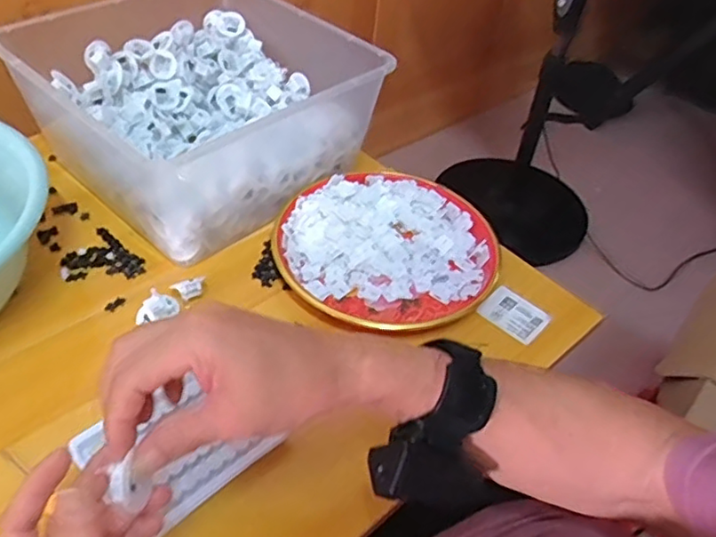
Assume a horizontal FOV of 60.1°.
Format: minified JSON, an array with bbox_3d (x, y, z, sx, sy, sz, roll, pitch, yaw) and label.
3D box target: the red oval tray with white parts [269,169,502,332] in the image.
[{"bbox_3d":[0.026,-0.024,0.639,0.219,0.035,0.203,-20,51,-25],"label":"red oval tray with white parts"}]

